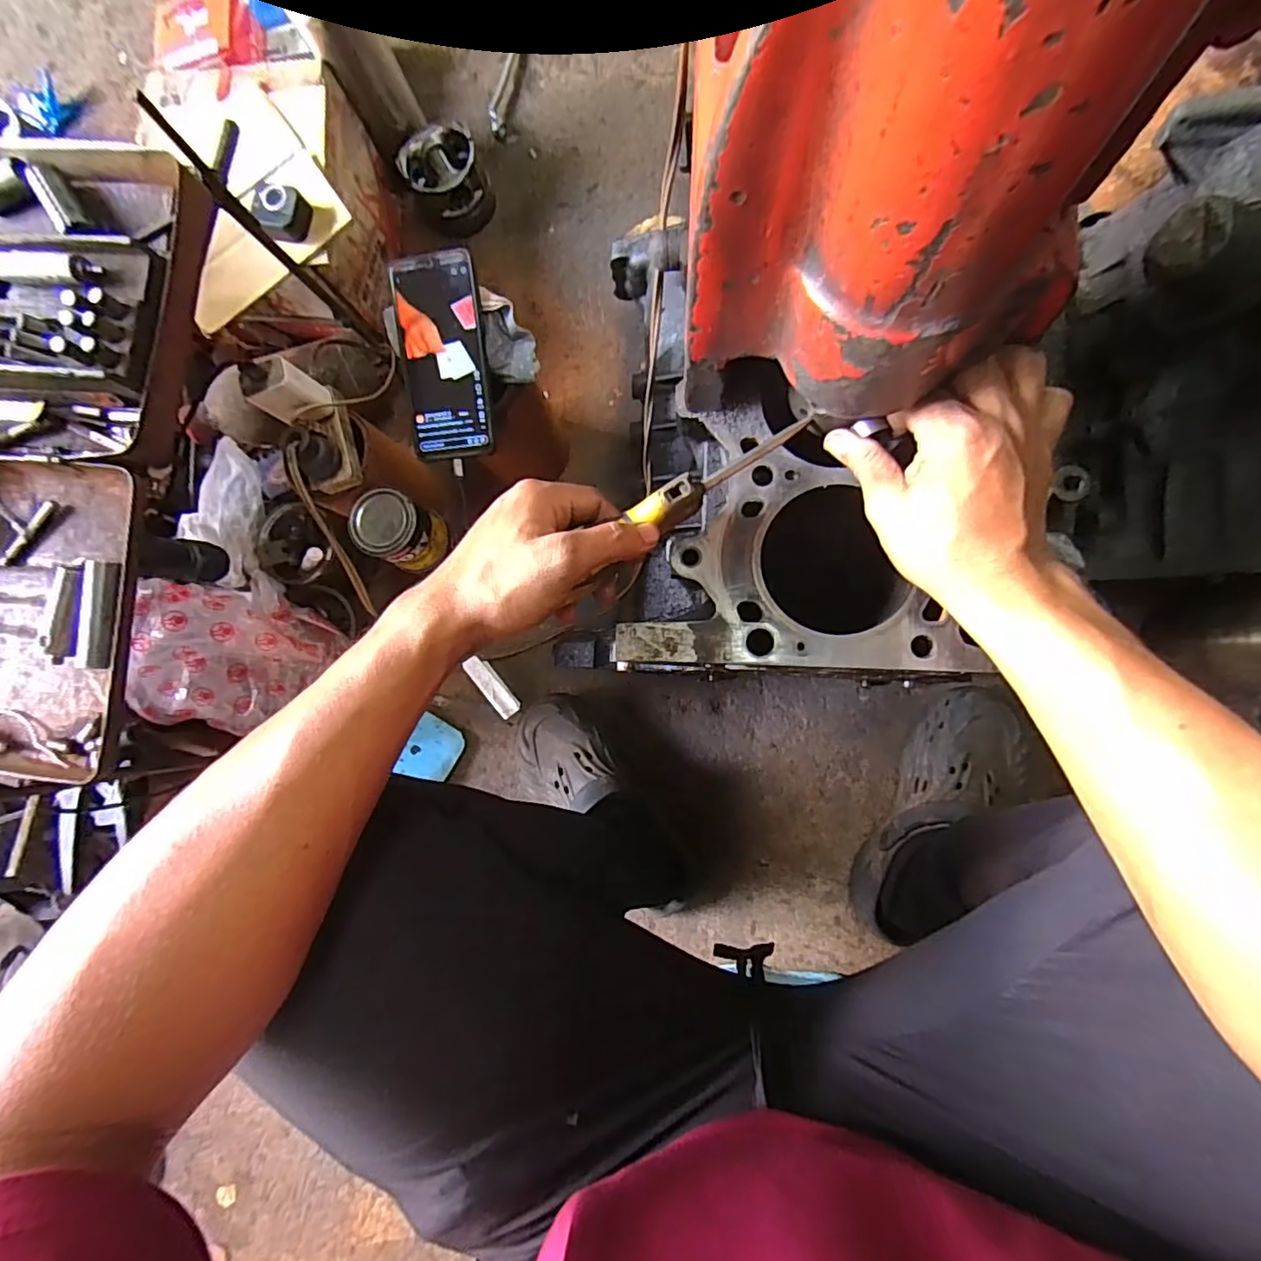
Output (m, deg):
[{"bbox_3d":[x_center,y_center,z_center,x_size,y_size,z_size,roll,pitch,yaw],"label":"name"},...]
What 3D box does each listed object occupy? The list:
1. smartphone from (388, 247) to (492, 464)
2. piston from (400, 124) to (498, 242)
[{"bbox_3d":[-0.166,-0.239,0.520,0.075,0.010,0.165,-3,102,7],"label":"smartphone"},{"bbox_3d":[-0.227,-0.562,0.737,0.090,0.078,0.088,-1,85,8],"label":"piston"}]

